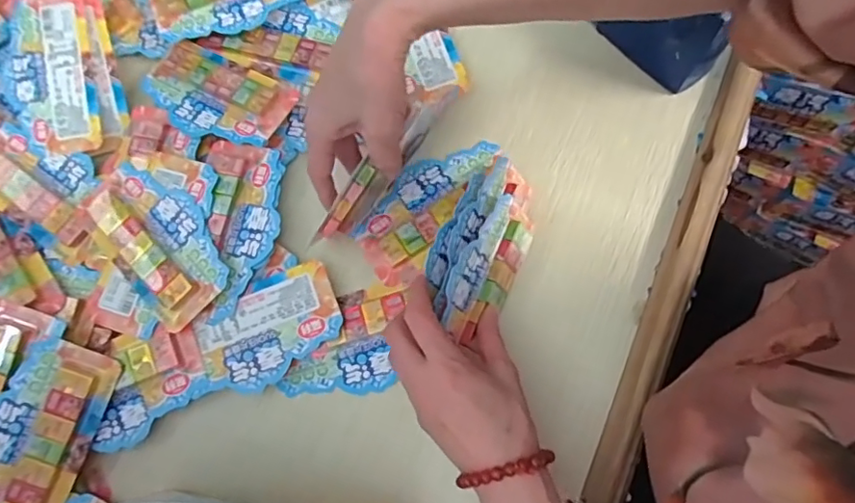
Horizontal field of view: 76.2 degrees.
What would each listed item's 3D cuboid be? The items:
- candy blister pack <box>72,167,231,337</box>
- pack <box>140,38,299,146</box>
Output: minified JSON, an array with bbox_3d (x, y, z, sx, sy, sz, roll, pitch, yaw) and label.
[{"bbox_3d":[-0.214,-0.012,0.434,0.072,0.016,0.142,-42,79,-10],"label":"candy blister pack"},{"bbox_3d":[-0.186,-0.137,0.468,0.140,0.010,0.075,27,77,7],"label":"pack"}]

